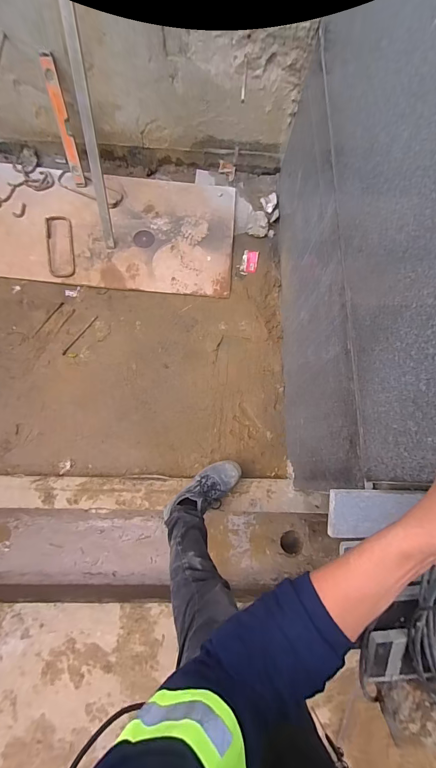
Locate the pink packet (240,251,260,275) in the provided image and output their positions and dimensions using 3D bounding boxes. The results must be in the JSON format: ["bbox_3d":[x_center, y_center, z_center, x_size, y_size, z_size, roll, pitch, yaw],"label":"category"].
[{"bbox_3d":[0.147,-0.563,1.482,0.069,0.005,0.133,12,75,2],"label":"pink packet"}]

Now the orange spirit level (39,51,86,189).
[{"bbox_3d":[-0.657,-1.100,1.367,0.055,0.446,0.029,2,50,-1],"label":"orange spirit level"}]

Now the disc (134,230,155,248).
[{"bbox_3d":[-0.343,-0.678,1.483,0.093,0.004,0.102,0,75,-2],"label":"disc"}]

